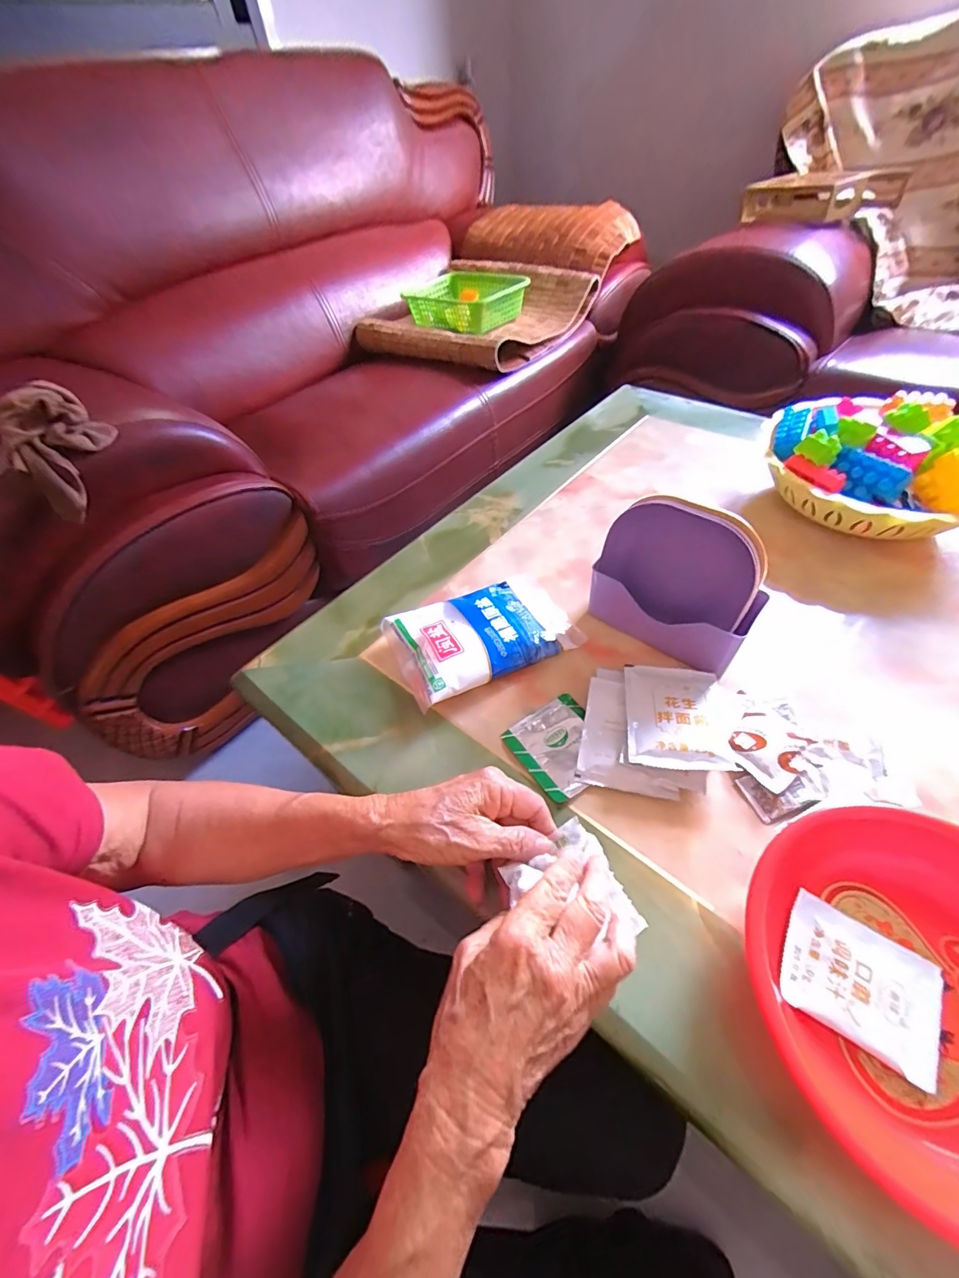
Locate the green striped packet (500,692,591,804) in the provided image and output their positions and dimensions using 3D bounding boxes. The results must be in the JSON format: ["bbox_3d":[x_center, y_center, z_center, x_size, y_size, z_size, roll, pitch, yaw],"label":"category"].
[{"bbox_3d":[0.069,0.089,0.393,0.072,0.006,0.076,-30,53,-18],"label":"green striped packet"}]

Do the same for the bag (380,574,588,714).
[{"bbox_3d":[0.002,-0.007,0.463,0.172,0.032,0.112,-24,51,-14],"label":"bag"}]

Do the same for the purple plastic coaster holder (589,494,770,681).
[{"bbox_3d":[0.174,-0.051,0.420,0.140,0.125,0.073,28,58,26],"label":"purple plastic coaster holder"}]

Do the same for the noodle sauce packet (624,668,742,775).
[{"bbox_3d":[0.169,0.066,0.389,0.088,0.024,0.098,5,51,11],"label":"noodle sauce packet"}]

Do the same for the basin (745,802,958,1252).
[{"bbox_3d":[0.248,0.192,0.257,0.176,0.060,0.189,-3,50,4],"label":"basin"}]

